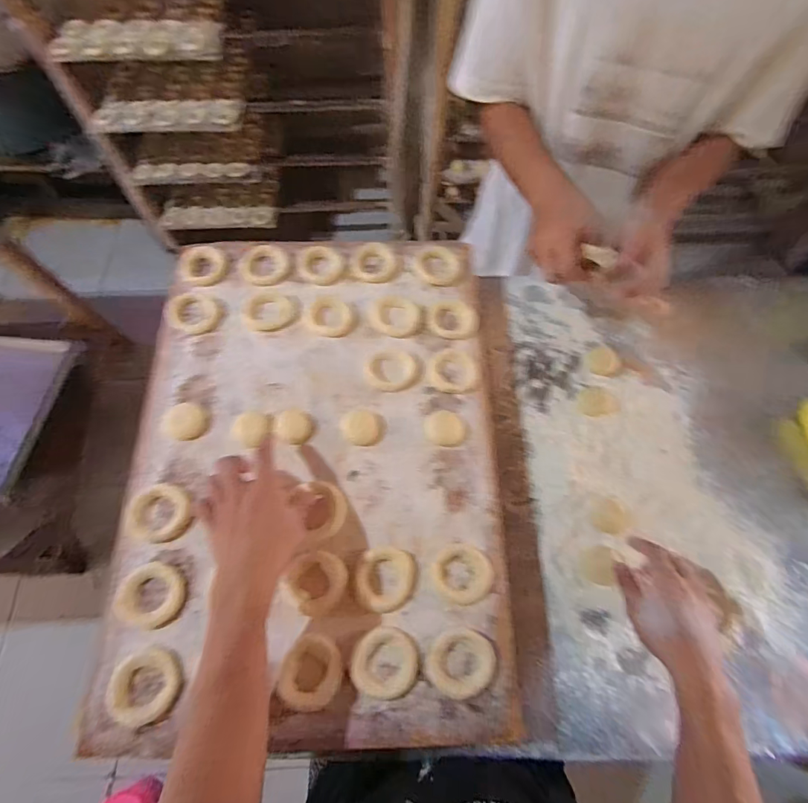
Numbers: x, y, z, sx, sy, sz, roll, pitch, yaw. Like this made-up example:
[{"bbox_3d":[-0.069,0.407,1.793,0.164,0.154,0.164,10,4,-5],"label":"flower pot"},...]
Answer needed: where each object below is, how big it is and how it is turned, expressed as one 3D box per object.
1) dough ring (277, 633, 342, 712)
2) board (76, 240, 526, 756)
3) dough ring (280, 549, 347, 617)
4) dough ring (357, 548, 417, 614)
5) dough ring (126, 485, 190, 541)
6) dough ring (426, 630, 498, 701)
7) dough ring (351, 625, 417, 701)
[{"bbox_3d":[-0.094,0.273,0.442,0.059,0.010,0.065,5,67,2],"label":"dough ring"},{"bbox_3d":[-0.104,0.049,0.528,0.419,0.019,0.596,-2,67,-1],"label":"board"},{"bbox_3d":[-0.091,0.192,0.464,0.062,0.012,0.063,0,67,0],"label":"dough ring"},{"bbox_3d":[-0.019,0.190,0.468,0.062,0.012,0.063,0,67,0],"label":"dough ring"},{"bbox_3d":[-0.274,0.123,0.488,0.063,0.017,0.060,0,67,0],"label":"dough ring"},{"bbox_3d":[0.059,0.263,0.441,0.068,0.010,0.057,-7,68,-3],"label":"dough ring"},{"bbox_3d":[-0.019,0.262,0.438,0.063,0.010,0.062,0,67,0],"label":"dough ring"}]

